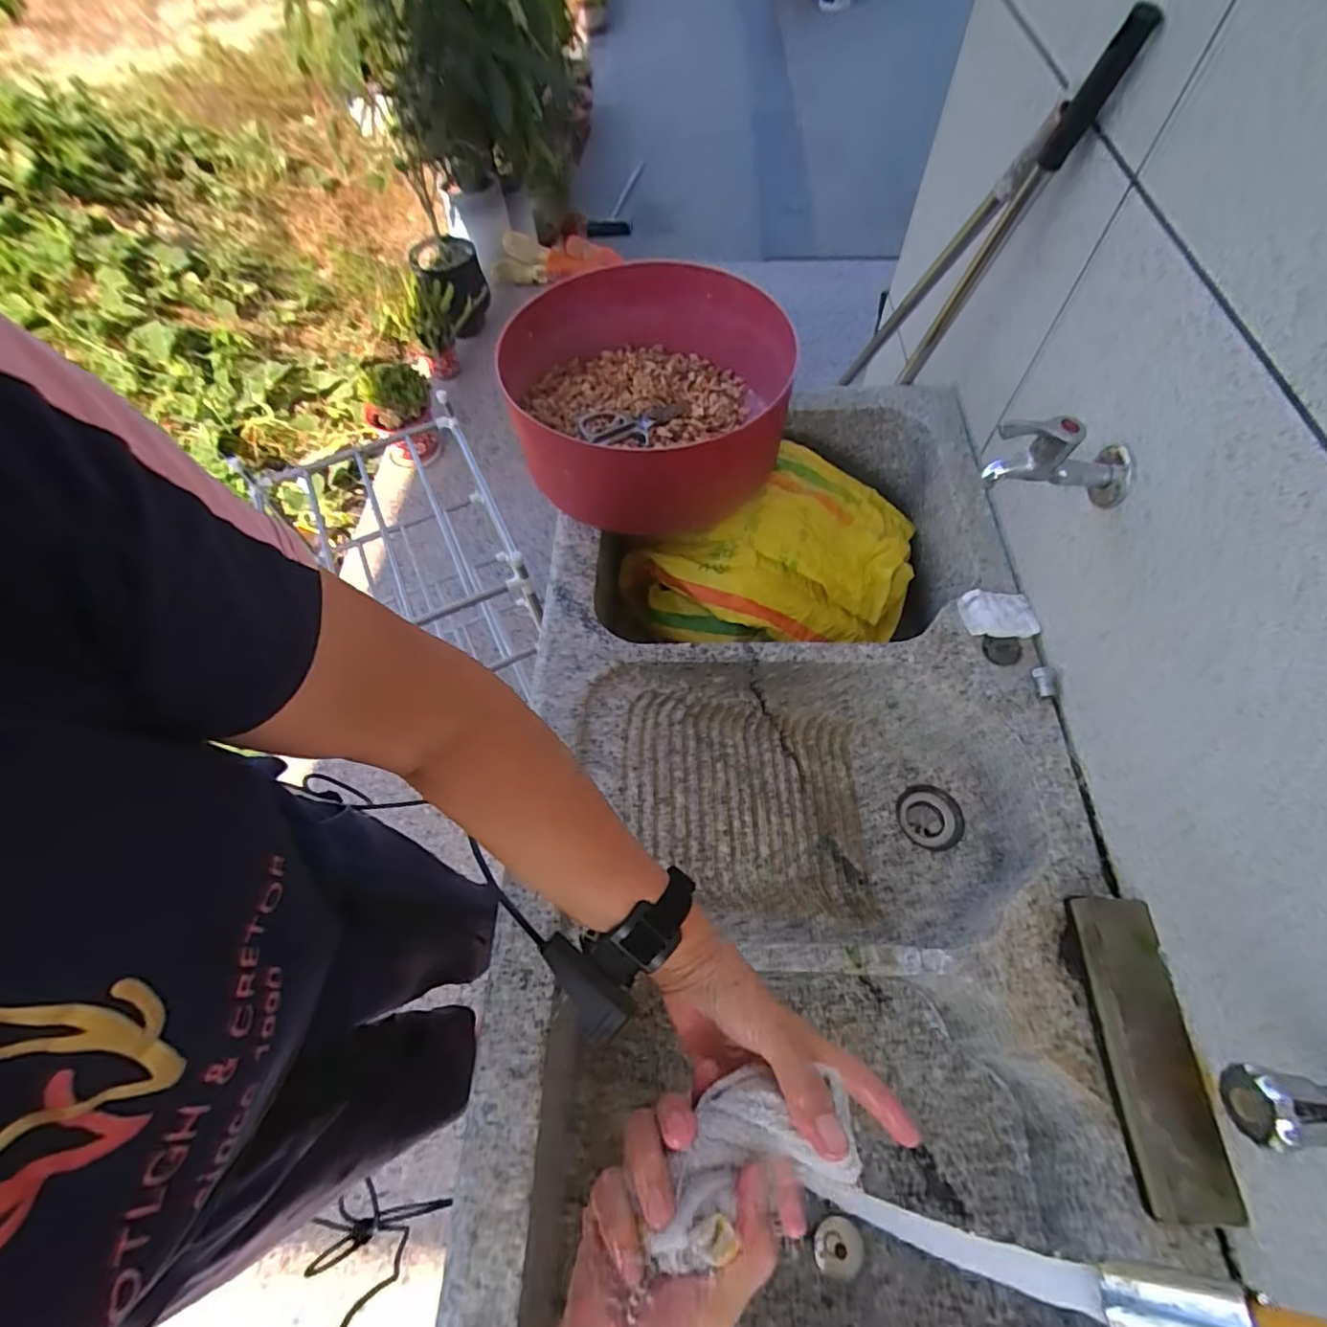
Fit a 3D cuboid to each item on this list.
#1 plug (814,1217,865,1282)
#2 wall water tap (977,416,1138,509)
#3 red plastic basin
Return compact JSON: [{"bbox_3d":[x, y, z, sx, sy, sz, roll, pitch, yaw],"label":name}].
[{"bbox_3d":[0.165,0.550,0.550,0.048,0.010,0.044,-1,62,2],"label":"plug"},{"bbox_3d":[0.344,-0.174,0.511,0.137,0.079,0.050,8,61,-15],"label":"wall water tap"},{"bbox_3d":[-0.029,-0.331,0.733,0.348,0.143,0.336,-1,62,2],"label":"red plastic basin"}]

